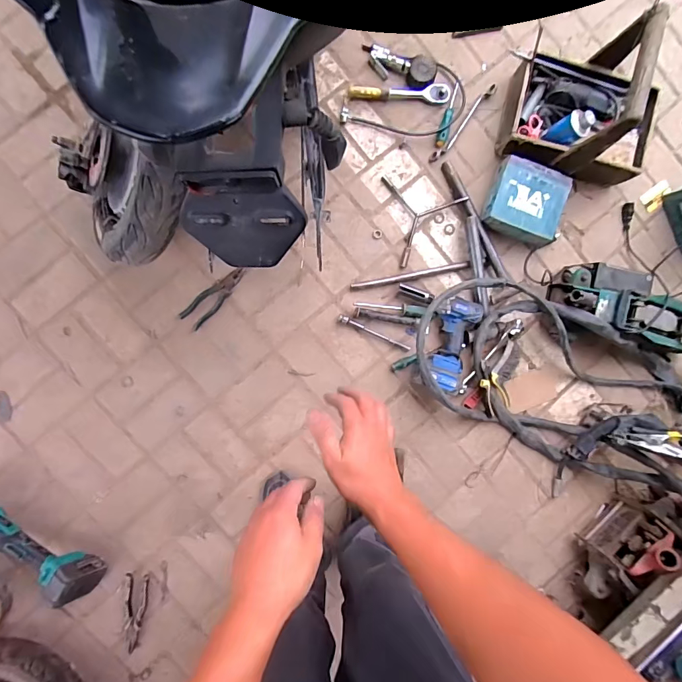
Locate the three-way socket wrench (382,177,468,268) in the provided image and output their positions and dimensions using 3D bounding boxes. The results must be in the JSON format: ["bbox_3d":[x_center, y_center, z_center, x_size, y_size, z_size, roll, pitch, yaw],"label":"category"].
[{"bbox_3d":[0.187,-0.290,1.014,0.215,0.043,0.206,13,91,-8],"label":"three-way socket wrench"}]

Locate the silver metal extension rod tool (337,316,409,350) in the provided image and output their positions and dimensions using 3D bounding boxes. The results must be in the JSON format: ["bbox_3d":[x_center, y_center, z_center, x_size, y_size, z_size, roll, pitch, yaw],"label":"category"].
[{"bbox_3d":[0.085,-0.018,1.018,0.201,0.014,0.017,26,90,-8],"label":"silver metal extension rod tool"}]

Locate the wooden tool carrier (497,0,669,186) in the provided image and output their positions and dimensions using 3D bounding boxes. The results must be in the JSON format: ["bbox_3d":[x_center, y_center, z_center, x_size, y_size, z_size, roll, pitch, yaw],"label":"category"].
[{"bbox_3d":[0.590,-0.541,0.898,0.338,0.244,0.245,6,91,-7],"label":"wooden tool carrier"}]

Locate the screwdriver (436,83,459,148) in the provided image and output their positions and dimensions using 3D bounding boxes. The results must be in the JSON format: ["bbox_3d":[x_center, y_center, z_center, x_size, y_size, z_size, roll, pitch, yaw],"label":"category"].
[{"bbox_3d":[0.270,-0.571,1.010,0.023,0.021,0.168,14,91,-8],"label":"screwdriver"}]

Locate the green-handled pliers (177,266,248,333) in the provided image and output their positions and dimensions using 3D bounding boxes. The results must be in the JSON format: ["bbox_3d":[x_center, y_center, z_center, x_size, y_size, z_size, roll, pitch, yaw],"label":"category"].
[{"bbox_3d":[-0.305,-0.108,0.966,0.057,0.009,0.187,45,87,-8],"label":"green-handled pliers"}]

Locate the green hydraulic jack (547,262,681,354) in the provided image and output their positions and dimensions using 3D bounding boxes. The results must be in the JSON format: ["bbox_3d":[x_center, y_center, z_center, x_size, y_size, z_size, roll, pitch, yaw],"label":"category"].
[{"bbox_3d":[0.747,-0.104,1.031,0.422,0.146,0.195,19,89,-7],"label":"green hydraulic jack"}]

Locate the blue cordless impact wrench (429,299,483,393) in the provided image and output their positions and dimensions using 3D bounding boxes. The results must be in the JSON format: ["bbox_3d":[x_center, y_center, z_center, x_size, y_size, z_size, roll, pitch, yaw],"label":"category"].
[{"bbox_3d":[0.269,0.004,1.003,0.105,0.091,0.227,19,91,-8],"label":"blue cordless impact wrench"}]

